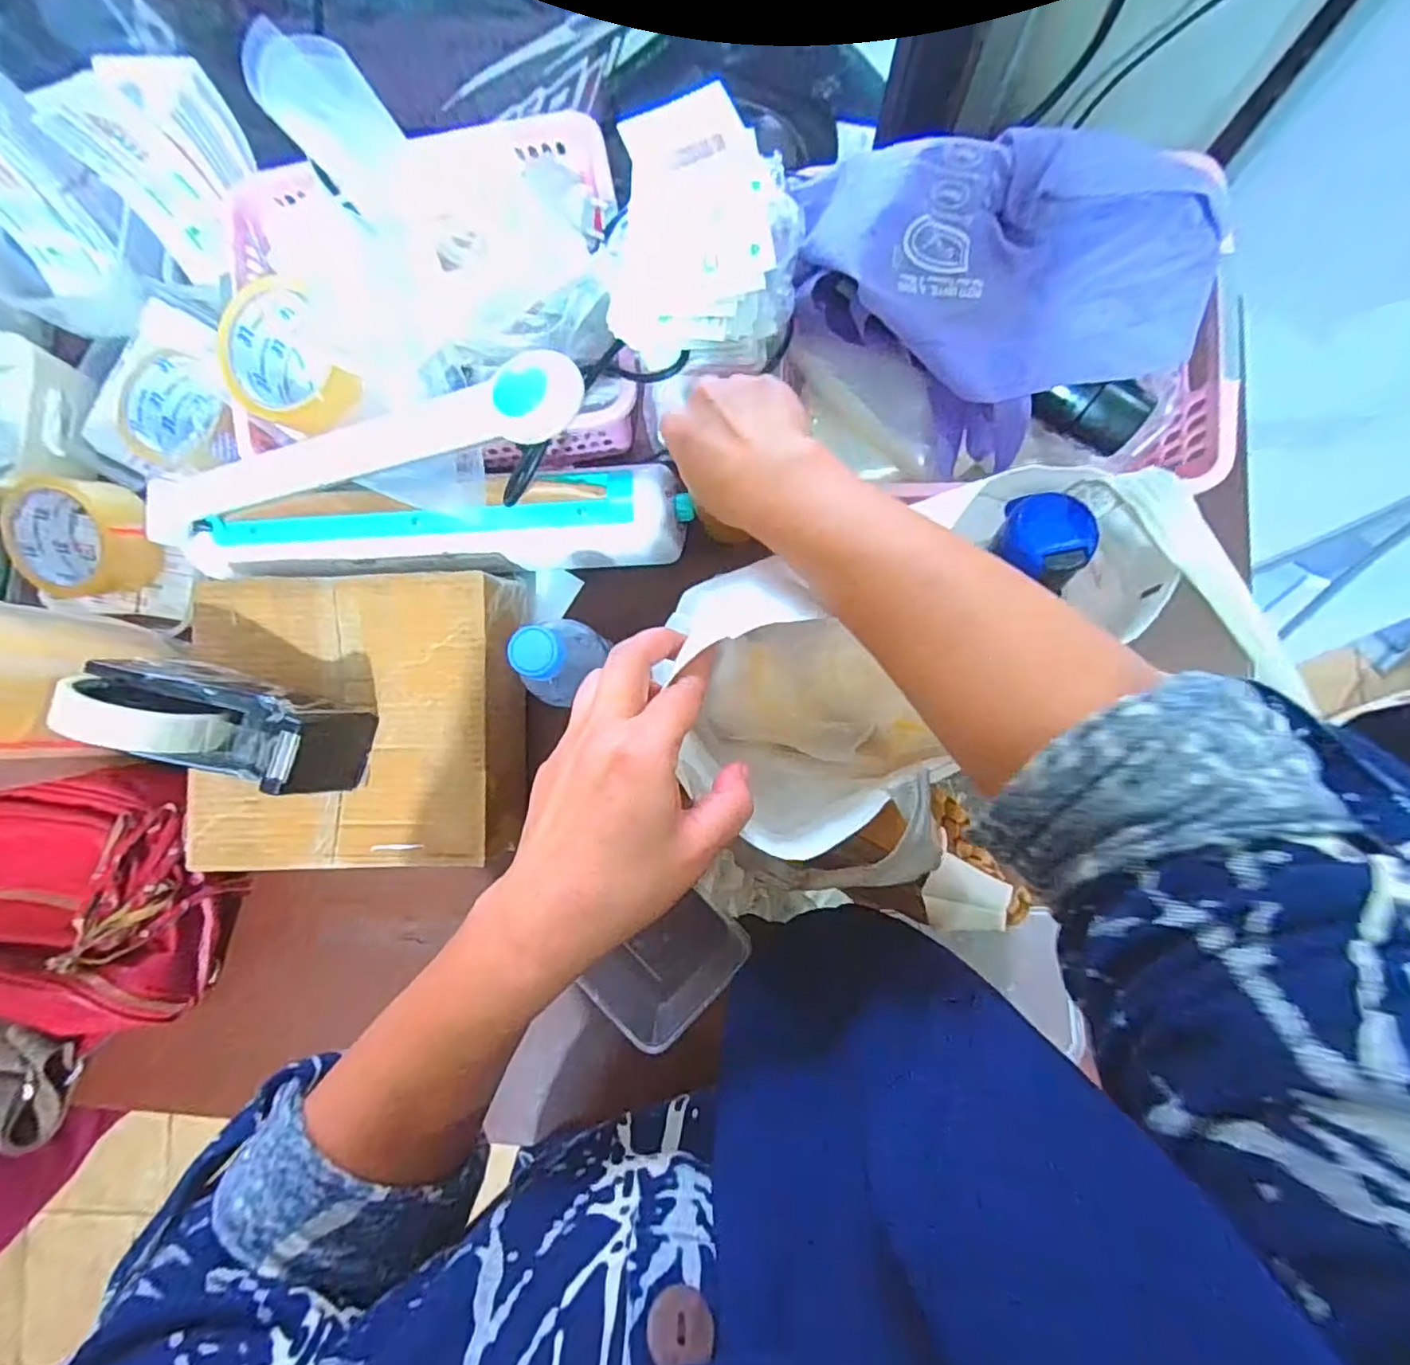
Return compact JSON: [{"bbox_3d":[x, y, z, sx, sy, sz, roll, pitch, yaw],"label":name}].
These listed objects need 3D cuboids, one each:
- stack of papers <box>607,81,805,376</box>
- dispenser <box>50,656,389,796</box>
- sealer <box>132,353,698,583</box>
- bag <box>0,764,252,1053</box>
[{"bbox_3d":[0.003,-0.292,0.391,0.115,0.053,0.161,5,88,4],"label":"stack of papers"},{"bbox_3d":[-0.324,0.031,0.404,0.148,0.110,0.063,14,88,4],"label":"dispenser"},{"bbox_3d":[-0.219,-0.143,0.438,0.391,0.152,0.097,-3,87,4],"label":"sealer"},{"bbox_3d":[-0.497,0.163,0.479,0.193,0.090,0.192,14,88,4],"label":"bag"}]

